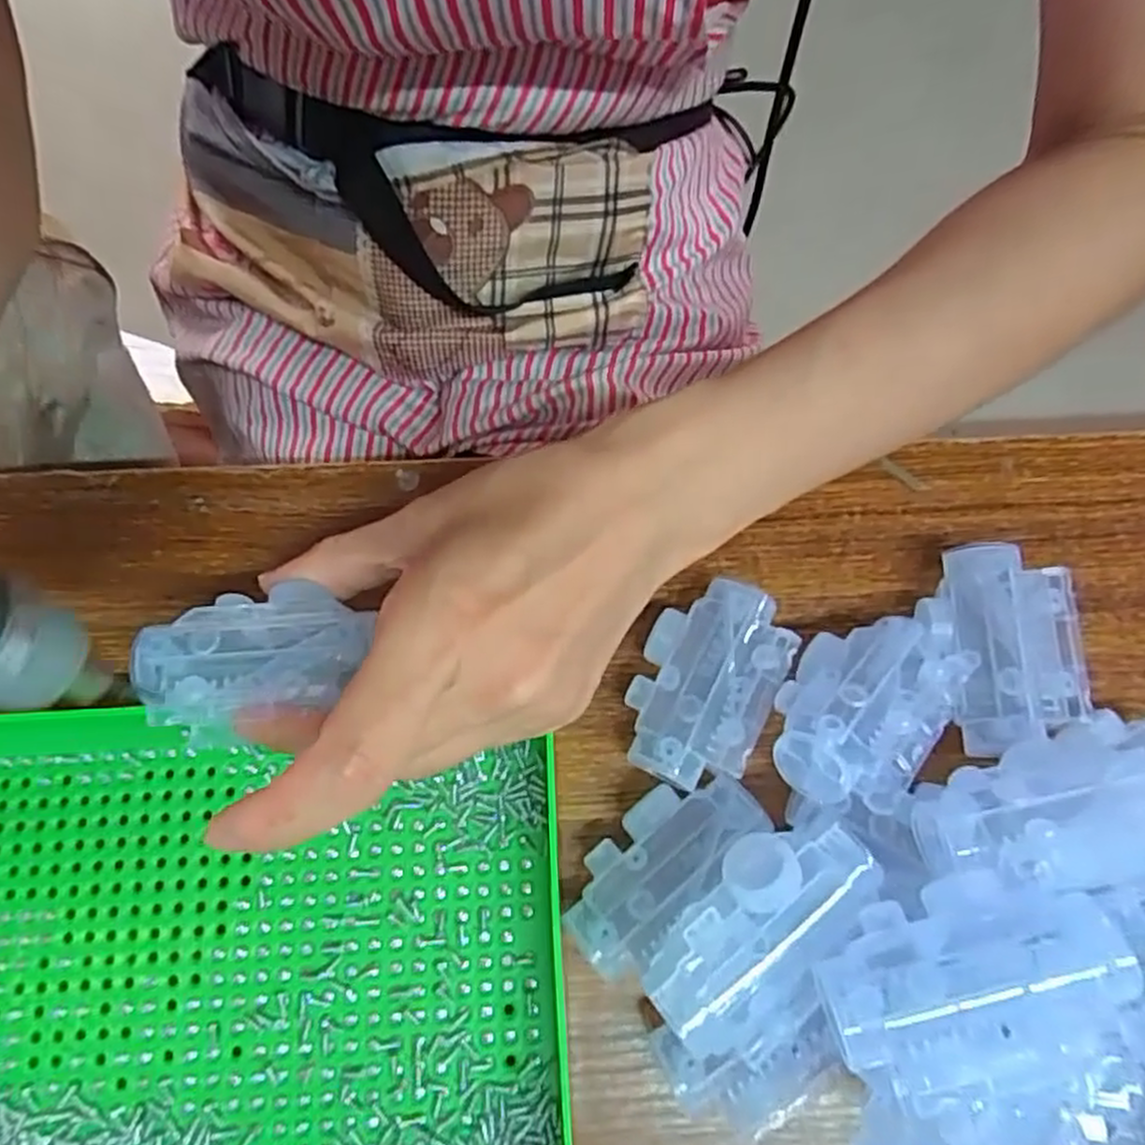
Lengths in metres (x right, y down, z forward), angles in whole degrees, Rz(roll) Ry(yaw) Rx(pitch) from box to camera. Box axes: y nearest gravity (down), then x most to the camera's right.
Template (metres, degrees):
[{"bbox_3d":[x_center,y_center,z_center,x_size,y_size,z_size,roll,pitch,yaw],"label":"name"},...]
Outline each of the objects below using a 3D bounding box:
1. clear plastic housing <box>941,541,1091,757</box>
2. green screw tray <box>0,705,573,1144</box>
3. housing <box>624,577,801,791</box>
[{"bbox_3d":[0.144,0.024,0.251,0.033,0.030,0.069,2,73,0],"label":"clear plastic housing"},{"bbox_3d":[-0.124,0.123,0.231,0.238,0.029,0.152,-1,73,-1],"label":"green screw tray"},{"bbox_3d":[0.044,0.037,0.253,0.043,0.026,0.068,27,75,7],"label":"housing"}]

